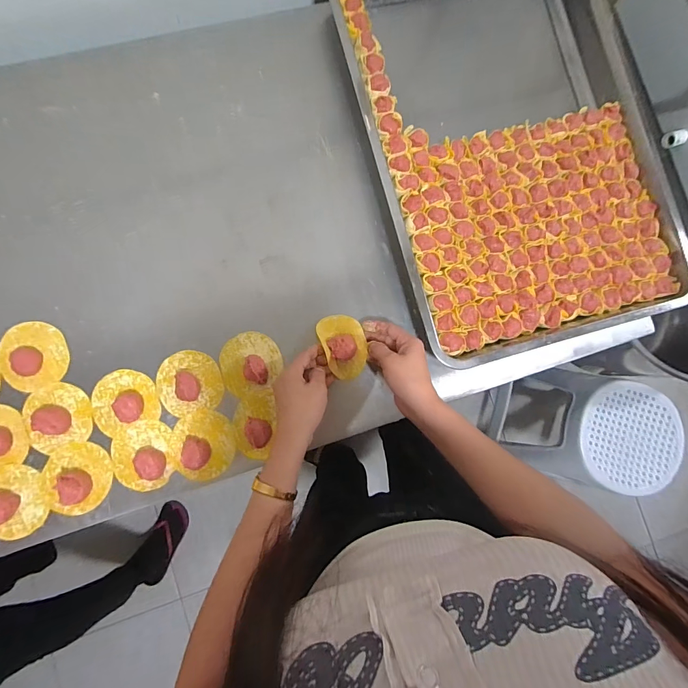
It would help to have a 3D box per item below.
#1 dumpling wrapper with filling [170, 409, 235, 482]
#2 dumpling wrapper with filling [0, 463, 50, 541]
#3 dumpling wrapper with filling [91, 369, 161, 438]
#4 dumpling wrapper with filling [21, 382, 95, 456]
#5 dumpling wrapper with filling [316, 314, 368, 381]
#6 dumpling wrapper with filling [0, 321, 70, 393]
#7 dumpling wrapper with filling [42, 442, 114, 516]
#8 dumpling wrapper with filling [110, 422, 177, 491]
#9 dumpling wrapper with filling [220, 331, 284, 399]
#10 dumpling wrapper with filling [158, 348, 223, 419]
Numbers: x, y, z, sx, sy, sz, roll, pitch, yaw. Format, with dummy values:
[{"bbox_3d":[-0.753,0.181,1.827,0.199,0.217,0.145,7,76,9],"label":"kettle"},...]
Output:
[{"bbox_3d":[-0.179,0.128,0.472,0.076,0.022,0.084,-6,85,-6],"label":"dumpling wrapper with filling"},{"bbox_3d":[-0.400,0.191,0.452,0.072,0.028,0.085,-18,86,-7],"label":"dumpling wrapper with filling"},{"bbox_3d":[-0.277,0.070,0.469,0.078,0.024,0.076,-10,85,-7],"label":"dumpling wrapper with filling"},{"bbox_3d":[-0.358,0.089,0.464,0.077,0.021,0.080,1,84,-6],"label":"dumpling wrapper with filling"},{"bbox_3d":[-0.001,0.002,0.501,0.055,0.025,0.085,-12,85,-7],"label":"dumpling wrapper with filling"},{"bbox_3d":[-0.392,0.014,0.473,0.076,0.014,0.083,1,84,-6],"label":"dumpling wrapper with filling"},{"bbox_3d":[-0.327,0.165,0.456,0.076,0.028,0.082,1,84,-6],"label":"dumpling wrapper with filling"},{"bbox_3d":[-0.254,0.141,0.471,0.072,0.022,0.085,-7,85,-6],"label":"dumpling wrapper with filling"},{"bbox_3d":[-0.120,0.024,0.485,0.078,0.029,0.081,1,84,-6],"label":"dumpling wrapper with filling"},{"bbox_3d":[-0.199,0.048,0.479,0.078,0.024,0.079,1,84,-6],"label":"dumpling wrapper with filling"}]

